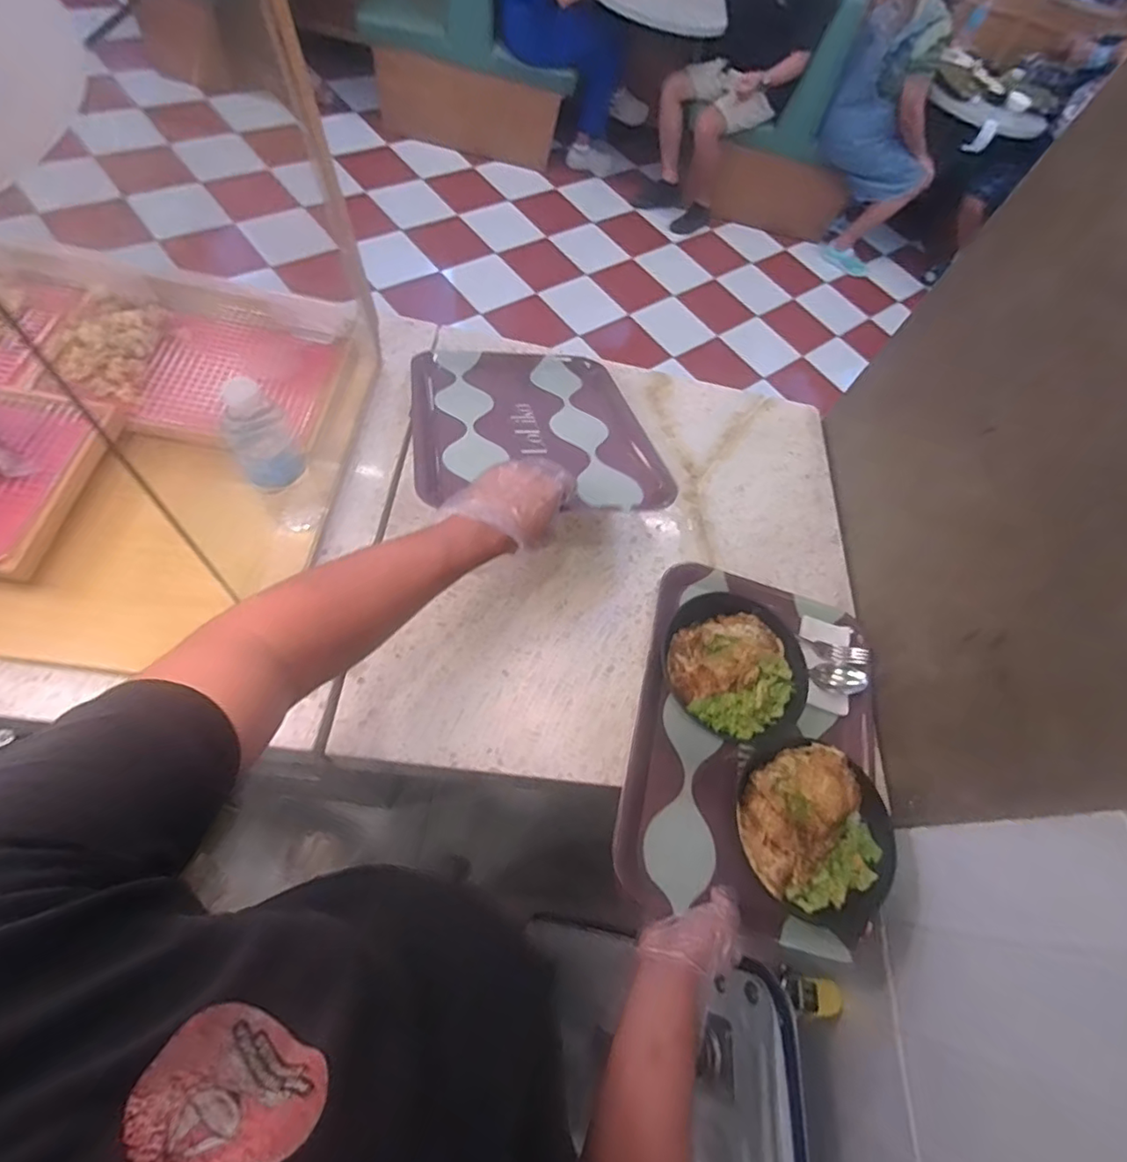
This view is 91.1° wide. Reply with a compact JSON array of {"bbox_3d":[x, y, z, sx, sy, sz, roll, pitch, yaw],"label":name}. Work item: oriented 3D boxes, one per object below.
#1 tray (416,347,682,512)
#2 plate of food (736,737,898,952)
[{"bbox_3d":[-0.049,-0.231,0.780,0.313,0.032,0.429,-3,46,-13],"label":"tray"},{"bbox_3d":[0.278,0.282,0.623,0.177,0.077,0.171,1,62,-2],"label":"plate of food"}]

